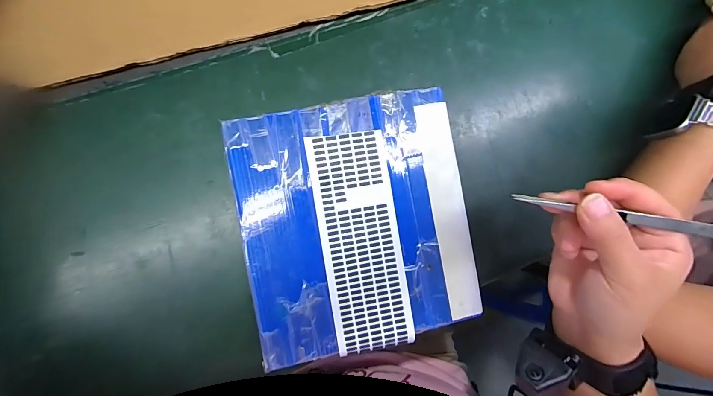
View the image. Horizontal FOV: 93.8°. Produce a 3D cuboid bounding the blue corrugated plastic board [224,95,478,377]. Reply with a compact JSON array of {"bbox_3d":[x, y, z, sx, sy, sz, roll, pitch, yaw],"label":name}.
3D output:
[{"bbox_3d":[0.003,0.022,0.281,0.189,0.009,0.203,-11,91,-8],"label":"blue corrugated plastic board"}]

